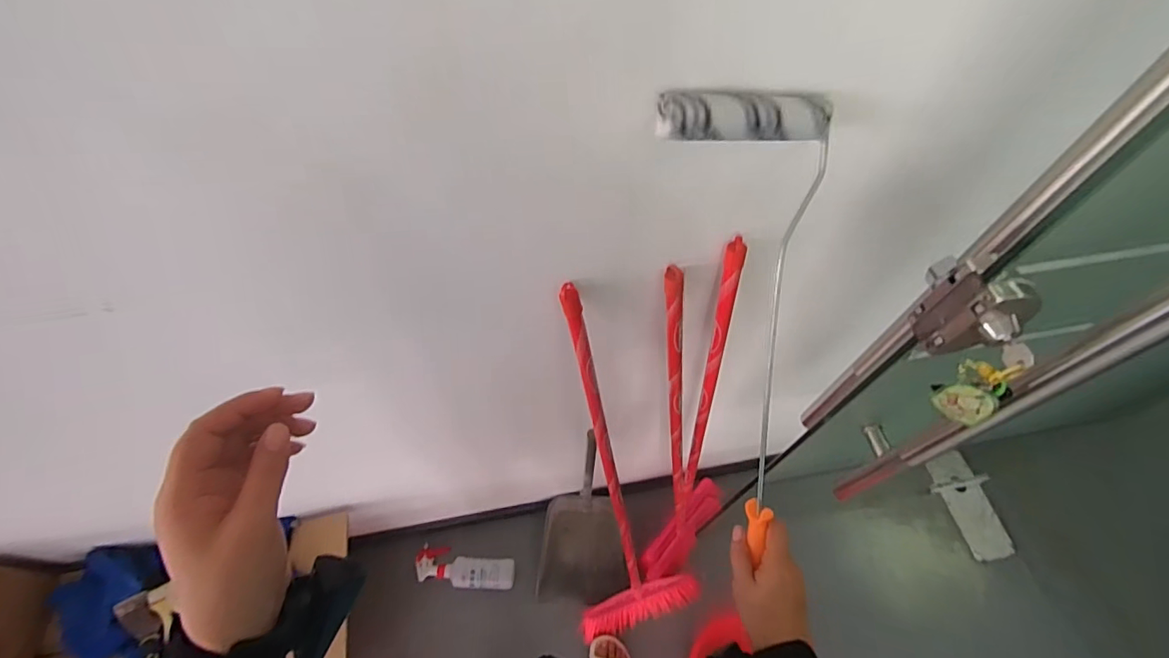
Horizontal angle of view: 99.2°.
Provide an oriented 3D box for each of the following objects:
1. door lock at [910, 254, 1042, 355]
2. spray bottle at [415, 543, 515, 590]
[{"bbox_3d":[0.349,-0.021,0.456,0.054,0.094,0.087,-30,63,-19],"label":"door lock"},{"bbox_3d":[-0.331,0.653,1.355,0.276,0.070,0.091,8,57,3],"label":"spray bottle"}]

